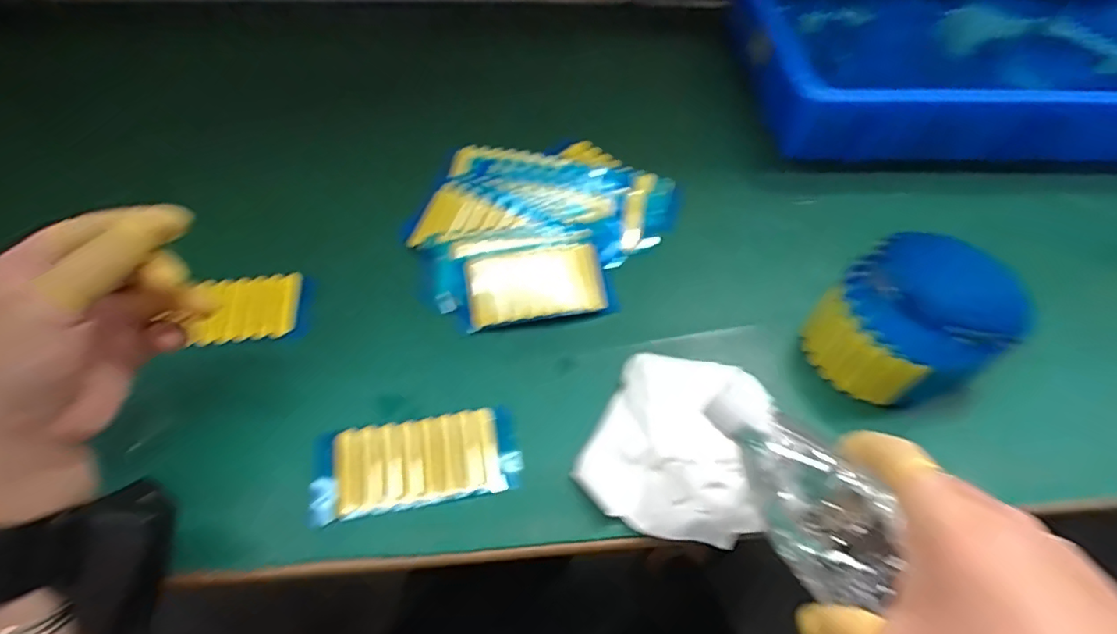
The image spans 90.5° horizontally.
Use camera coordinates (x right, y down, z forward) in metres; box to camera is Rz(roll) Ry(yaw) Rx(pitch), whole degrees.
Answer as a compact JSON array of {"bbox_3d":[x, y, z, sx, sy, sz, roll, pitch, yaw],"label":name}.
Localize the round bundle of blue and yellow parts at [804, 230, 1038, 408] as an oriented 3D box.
[{"bbox_3d":[0.232,0.006,0.371,0.120,0.067,0.096,-32,64,-22],"label":"round bundle of blue and yellow parts"}]

